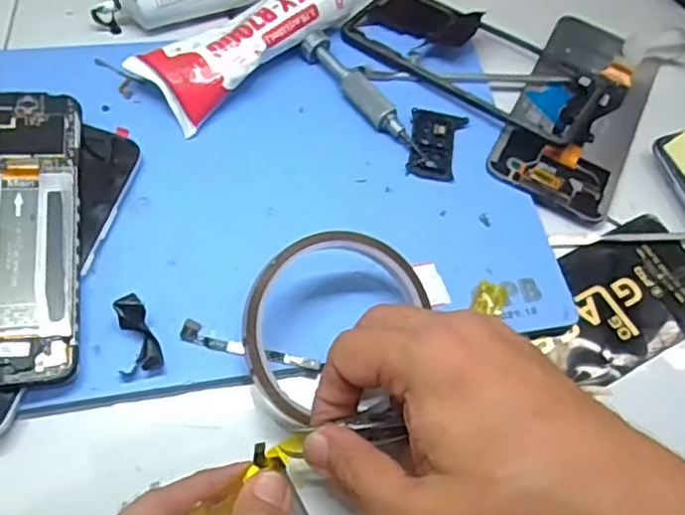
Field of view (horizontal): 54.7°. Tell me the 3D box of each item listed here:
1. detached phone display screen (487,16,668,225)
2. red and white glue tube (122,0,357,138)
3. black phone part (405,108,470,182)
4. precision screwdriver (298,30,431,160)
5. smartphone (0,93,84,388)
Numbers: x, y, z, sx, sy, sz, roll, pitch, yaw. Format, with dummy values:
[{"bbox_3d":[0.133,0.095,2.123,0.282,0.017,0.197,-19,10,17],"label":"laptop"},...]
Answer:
[{"bbox_3d":[0.151,-0.093,0.412,0.075,0.013,0.160,26,63,10],"label":"detached phone display screen"},{"bbox_3d":[-0.049,-0.132,0.396,0.143,0.031,0.046,-38,70,-21],"label":"red and white glue tube"},{"bbox_3d":[0.055,-0.065,0.385,0.030,0.004,0.046,10,61,1],"label":"black phone part"},{"bbox_3d":[0.013,-0.096,0.392,0.017,0.014,0.101,-35,69,-20],"label":"precision screwdriver"},{"bbox_3d":[-0.164,-0.015,0.317,0.071,0.006,0.157,-3,65,-13],"label":"smartphone"}]

